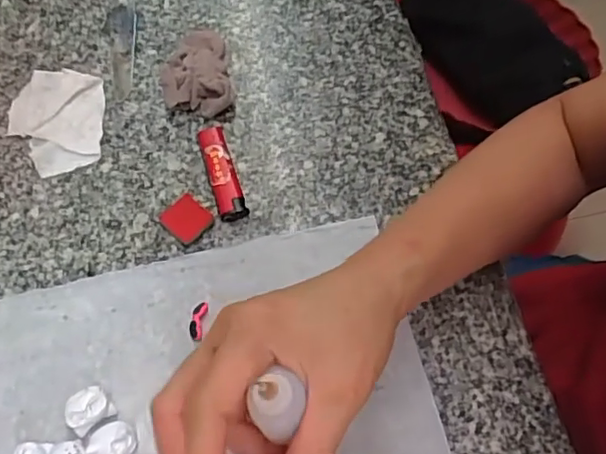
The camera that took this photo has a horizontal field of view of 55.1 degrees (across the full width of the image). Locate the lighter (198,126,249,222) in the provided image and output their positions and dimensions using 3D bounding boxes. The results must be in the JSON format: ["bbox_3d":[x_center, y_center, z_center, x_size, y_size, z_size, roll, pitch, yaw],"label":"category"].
[{"bbox_3d":[-0.058,-0.040,0.413,0.020,0.011,0.079,-16,63,-7],"label":"lighter"}]

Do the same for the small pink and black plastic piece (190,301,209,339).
[{"bbox_3d":[-0.066,0.058,0.365,0.009,0.006,0.023,9,63,6],"label":"small pink and black plastic piece"}]

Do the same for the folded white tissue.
[{"bbox_3d":[-0.187,-0.081,0.439,0.069,0.011,0.092,-8,62,-3],"label":"folded white tissue"}]

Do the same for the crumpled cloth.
[{"bbox_3d":[-0.084,-0.123,0.450,0.049,0.024,0.085,-11,62,-4],"label":"crumpled cloth"}]

